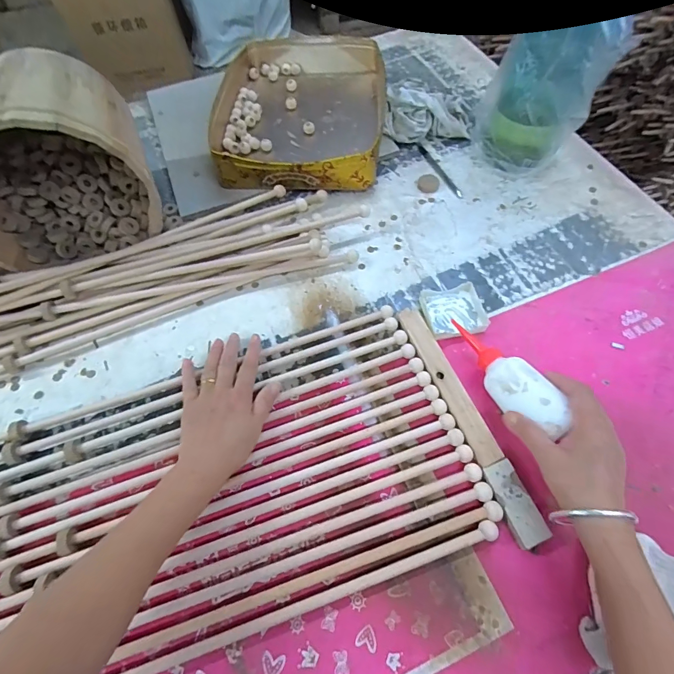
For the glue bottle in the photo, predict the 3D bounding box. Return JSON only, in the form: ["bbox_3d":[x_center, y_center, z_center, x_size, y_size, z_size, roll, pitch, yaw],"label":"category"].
[{"bbox_3d":[0.193,0.043,0.436,0.044,0.036,0.166,-24,45,-10],"label":"glue bottle"}]

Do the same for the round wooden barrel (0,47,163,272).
[{"bbox_3d":[-0.385,-0.242,0.506,0.220,0.198,0.205,-21,64,-9],"label":"round wooden barrel"}]

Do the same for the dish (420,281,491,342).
[{"bbox_3d":[0.160,-0.035,0.515,0.079,0.014,0.075,-12,61,-4],"label":"dish"}]

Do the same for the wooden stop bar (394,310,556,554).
[{"bbox_3d":[0.150,0.086,0.441,0.031,0.020,0.291,-19,61,-8],"label":"wooden stop bar"}]

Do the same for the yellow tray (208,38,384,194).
[{"bbox_3d":[-0.064,-0.413,0.698,0.295,0.083,0.375,2,61,4],"label":"yellow tray"}]

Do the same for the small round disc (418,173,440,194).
[{"bbox_3d":[0.157,-0.263,0.637,0.035,0.004,0.044,12,62,9],"label":"small round disc"}]

